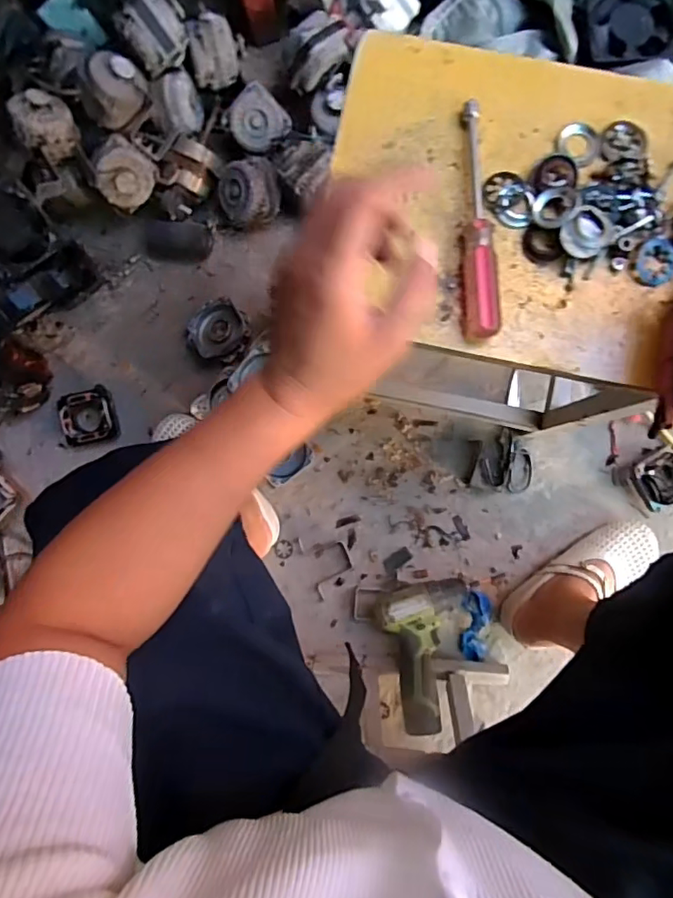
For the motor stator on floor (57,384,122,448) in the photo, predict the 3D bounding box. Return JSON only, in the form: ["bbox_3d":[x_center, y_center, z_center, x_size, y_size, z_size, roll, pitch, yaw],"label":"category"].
[{"bbox_3d":[-0.394,-0.052,0.862,0.083,0.035,0.085,-14,87,2],"label":"motor stator on floor"}]

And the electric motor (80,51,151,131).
[{"bbox_3d":[-0.309,-0.496,0.752,0.092,0.057,0.075,-33,85,1],"label":"electric motor"}]

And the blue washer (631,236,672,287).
[{"bbox_3d":[0.240,-0.140,0.407,0.036,0.009,0.033,0,88,3],"label":"blue washer"}]

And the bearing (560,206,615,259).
[{"bbox_3d":[0.182,-0.157,0.394,0.037,0.008,0.031,-43,87,1],"label":"bearing"}]

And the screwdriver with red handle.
[{"bbox_3d":[0.103,-0.170,0.401,0.023,0.022,0.175,-4,88,3],"label":"screwdriver with red handle"}]

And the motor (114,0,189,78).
[{"bbox_3d":[-0.244,-0.567,0.731,0.092,0.075,0.075,-32,85,1],"label":"motor"}]

